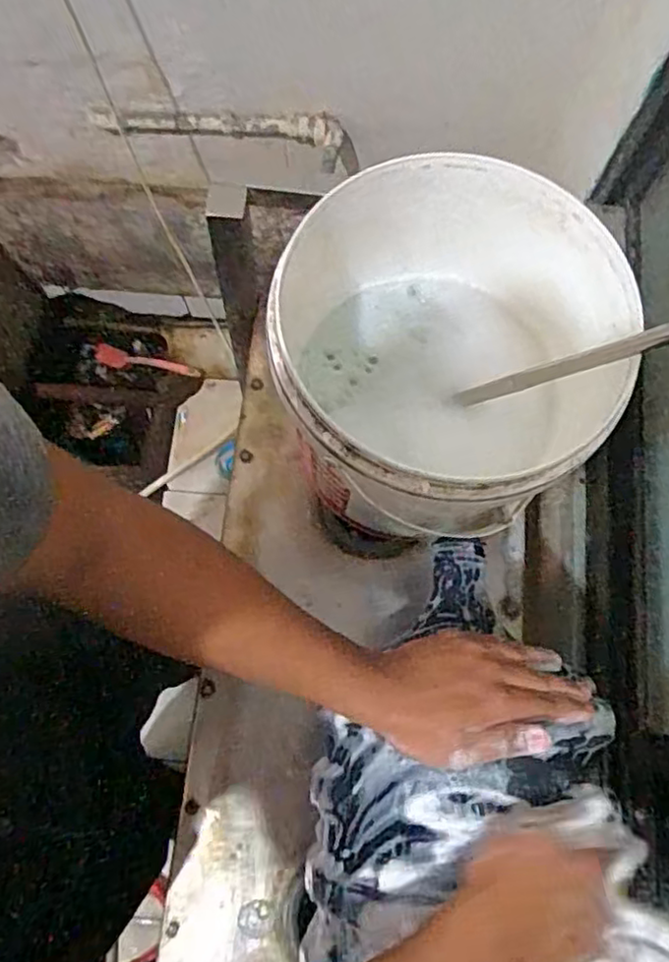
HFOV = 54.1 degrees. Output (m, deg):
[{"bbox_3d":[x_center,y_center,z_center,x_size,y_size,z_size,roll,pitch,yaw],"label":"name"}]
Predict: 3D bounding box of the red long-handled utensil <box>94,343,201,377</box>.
[{"bbox_3d":[-0.475,-0.303,1.674,0.282,0.050,0.043,13,76,5],"label":"red long-handled utensil"}]

